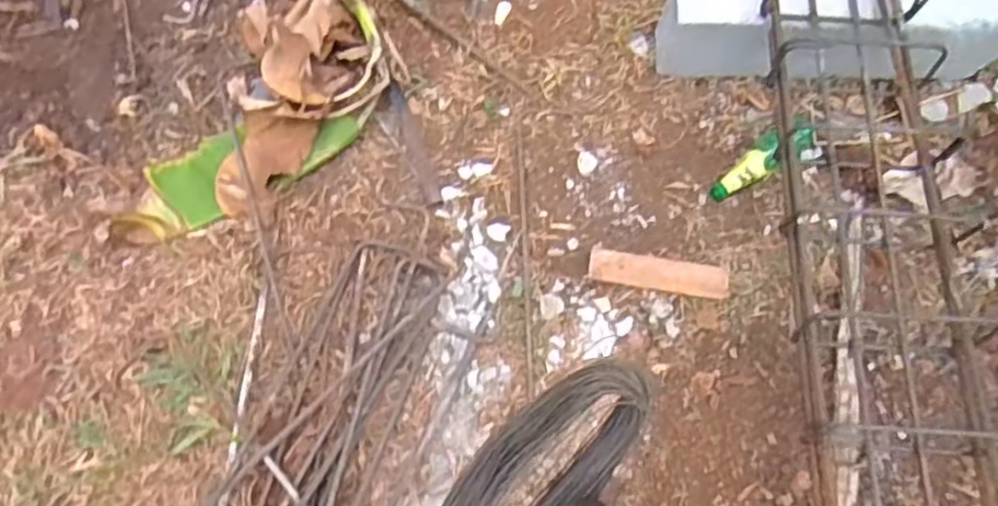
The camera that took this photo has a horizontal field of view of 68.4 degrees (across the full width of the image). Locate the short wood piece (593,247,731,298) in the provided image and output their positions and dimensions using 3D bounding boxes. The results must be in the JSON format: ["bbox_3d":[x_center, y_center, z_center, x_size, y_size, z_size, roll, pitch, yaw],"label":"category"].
[{"bbox_3d":[0.277,0.036,1.267,0.237,0.023,0.054,9,65,3],"label":"short wood piece"}]

